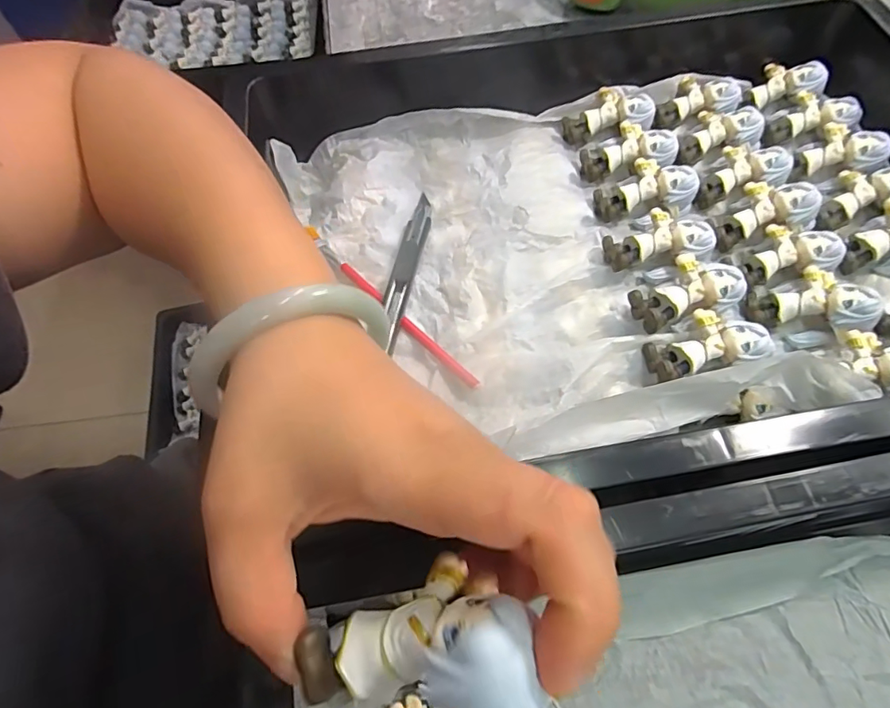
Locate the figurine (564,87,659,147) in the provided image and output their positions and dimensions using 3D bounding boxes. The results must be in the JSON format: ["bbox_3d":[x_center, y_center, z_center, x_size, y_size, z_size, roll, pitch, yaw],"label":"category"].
[{"bbox_3d":[0.118,-0.177,0.364,0.063,0.017,0.037,-9,60,23],"label":"figurine"}]

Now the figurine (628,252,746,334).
[{"bbox_3d":[0.135,-0.034,0.282,0.057,0.028,0.031,-16,63,-5],"label":"figurine"}]

